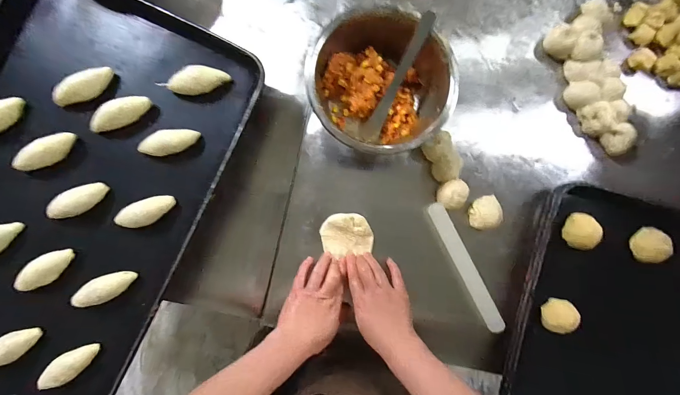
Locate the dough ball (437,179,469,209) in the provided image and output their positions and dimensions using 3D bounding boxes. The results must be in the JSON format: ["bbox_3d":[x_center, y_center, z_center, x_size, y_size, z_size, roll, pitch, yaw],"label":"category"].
[{"bbox_3d":[0.182,-0.005,0.505,0.042,0.026,0.047,13,87,-1],"label":"dough ball"}]

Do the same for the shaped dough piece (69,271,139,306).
[{"bbox_3d":[-0.332,0.129,0.429,0.091,0.026,0.032,-25,88,-3],"label":"shaped dough piece"}]

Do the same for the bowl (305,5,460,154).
[{"bbox_3d":[0.060,-0.164,0.471,0.199,0.094,0.187,0,87,-2],"label":"bowl"}]

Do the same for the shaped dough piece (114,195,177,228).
[{"bbox_3d":[-0.282,0.023,0.452,0.083,0.032,0.032,-26,88,-3],"label":"shaped dough piece"}]

